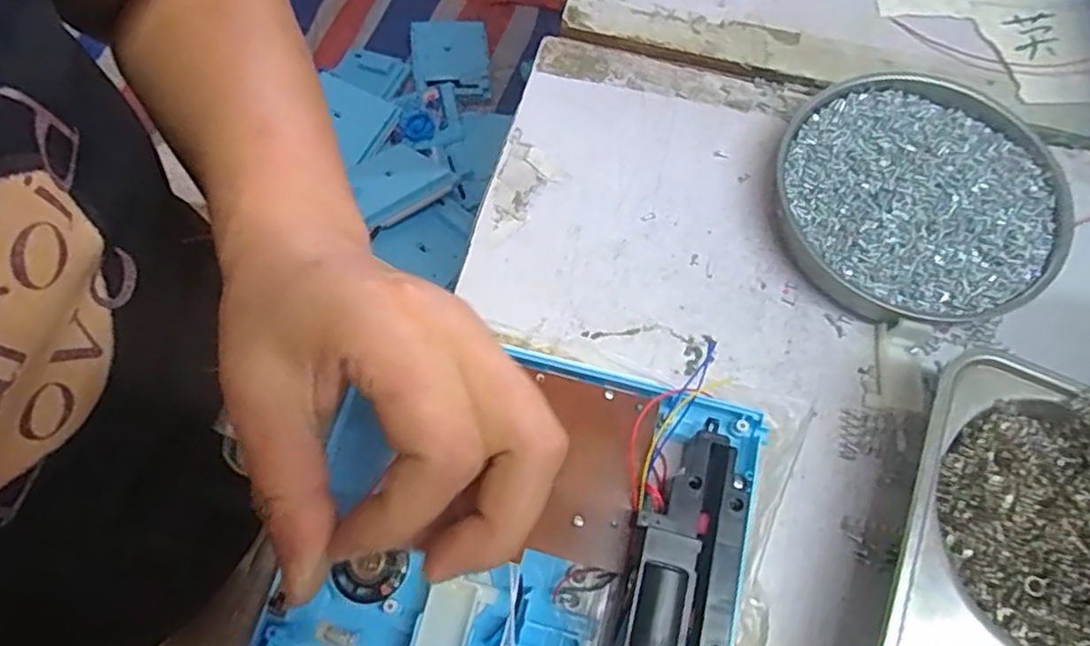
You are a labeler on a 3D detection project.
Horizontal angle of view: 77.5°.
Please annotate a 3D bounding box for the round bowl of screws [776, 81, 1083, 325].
[{"bbox_3d":[0.184,-0.062,0.340,0.134,0.020,0.132,0,68,0],"label":"round bowl of screws"}]

